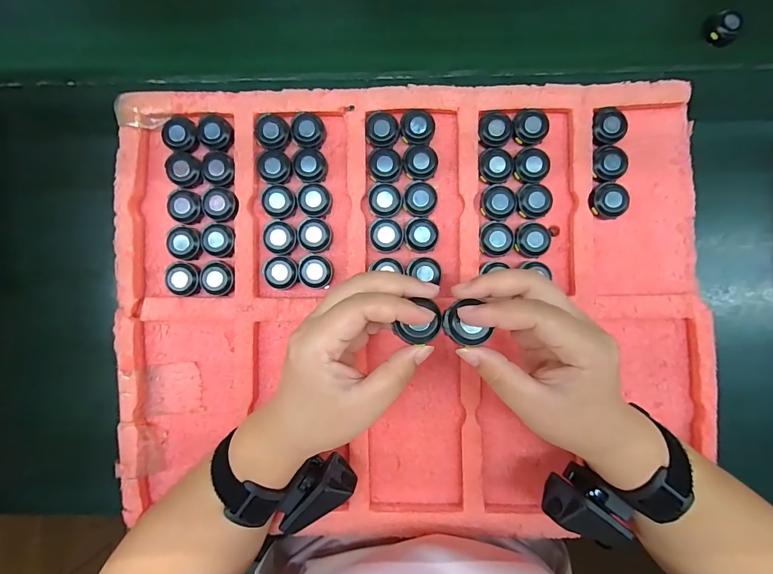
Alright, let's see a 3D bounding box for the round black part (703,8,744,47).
[{"bbox_3d":[0.315,-0.242,0.335,0.026,0.015,0.029,-39,88,0],"label":"round black part"}]

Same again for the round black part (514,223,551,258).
[{"bbox_3d":[0.126,-0.041,0.312,0.028,0.015,0.029,0,89,1],"label":"round black part"}]

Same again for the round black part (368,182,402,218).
[{"bbox_3d":[-0.001,-0.076,0.313,0.028,0.010,0.030,0,89,1],"label":"round black part"}]

